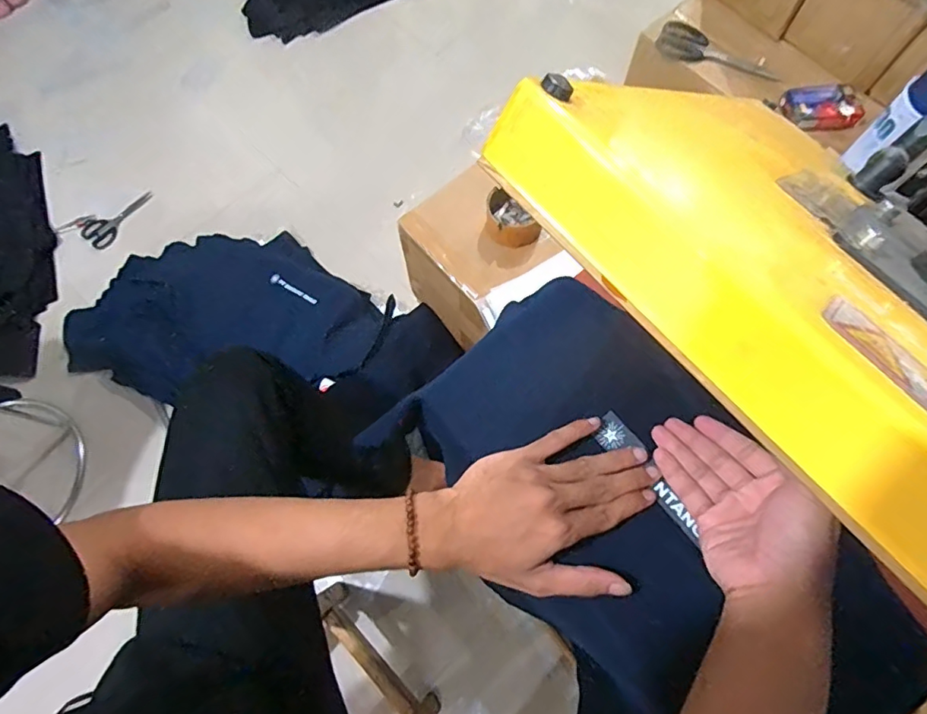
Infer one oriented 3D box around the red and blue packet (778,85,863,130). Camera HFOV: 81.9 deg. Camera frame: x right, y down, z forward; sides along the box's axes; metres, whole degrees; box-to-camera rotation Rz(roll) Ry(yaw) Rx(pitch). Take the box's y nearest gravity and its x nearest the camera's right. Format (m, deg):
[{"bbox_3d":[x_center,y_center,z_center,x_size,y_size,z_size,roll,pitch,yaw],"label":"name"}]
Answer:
[{"bbox_3d":[0.510,-0.356,0.761,0.096,0.032,0.062,-4,70,0],"label":"red and blue packet"}]

